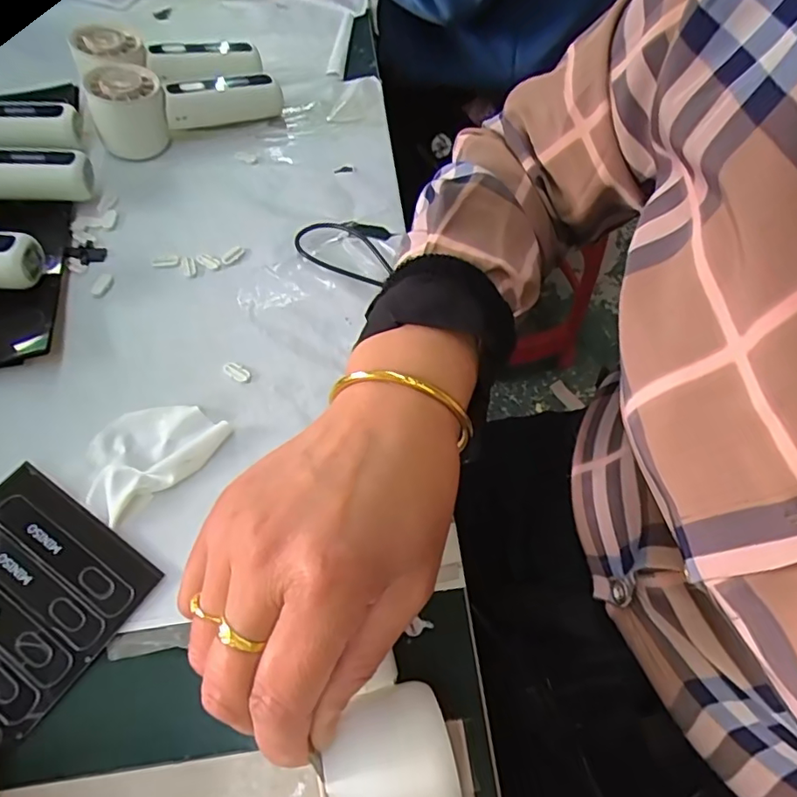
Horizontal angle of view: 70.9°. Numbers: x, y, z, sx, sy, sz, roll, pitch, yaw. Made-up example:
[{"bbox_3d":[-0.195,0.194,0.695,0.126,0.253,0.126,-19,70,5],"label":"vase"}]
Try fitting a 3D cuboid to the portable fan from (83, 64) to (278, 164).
[{"bbox_3d":[-0.180,-0.256,0.480,0.155,0.053,0.049,-25,63,-18],"label":"portable fan"}]

